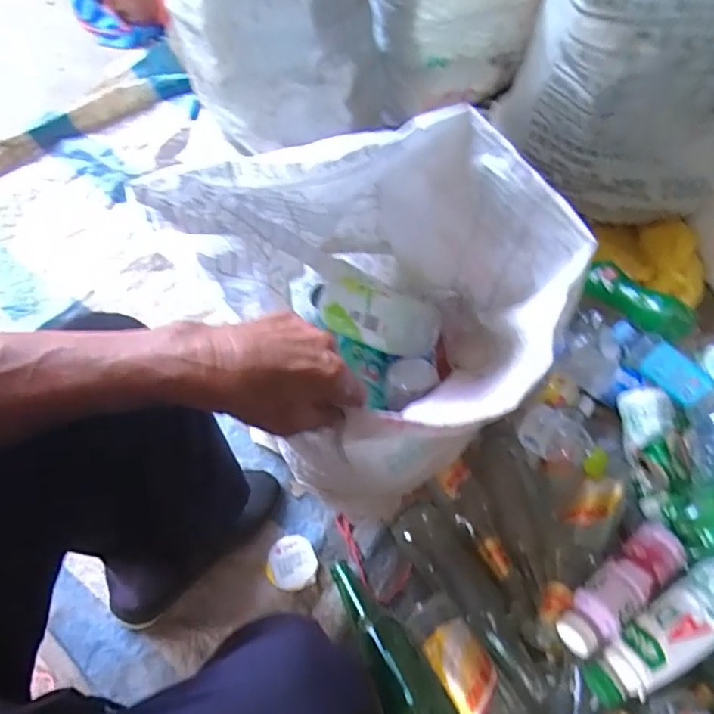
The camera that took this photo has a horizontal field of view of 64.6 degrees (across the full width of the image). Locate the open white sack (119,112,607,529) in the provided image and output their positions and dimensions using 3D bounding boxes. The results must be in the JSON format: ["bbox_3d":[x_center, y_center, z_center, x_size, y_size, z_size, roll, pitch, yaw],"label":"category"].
[{"bbox_3d":[0.020,-0.052,0.646,0.326,0.348,0.367,-31,66,-16],"label":"open white sack"}]

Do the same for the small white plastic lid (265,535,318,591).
[{"bbox_3d":[-0.087,0.278,0.767,0.064,0.012,0.070,1,62,-1],"label":"small white plastic lid"}]

